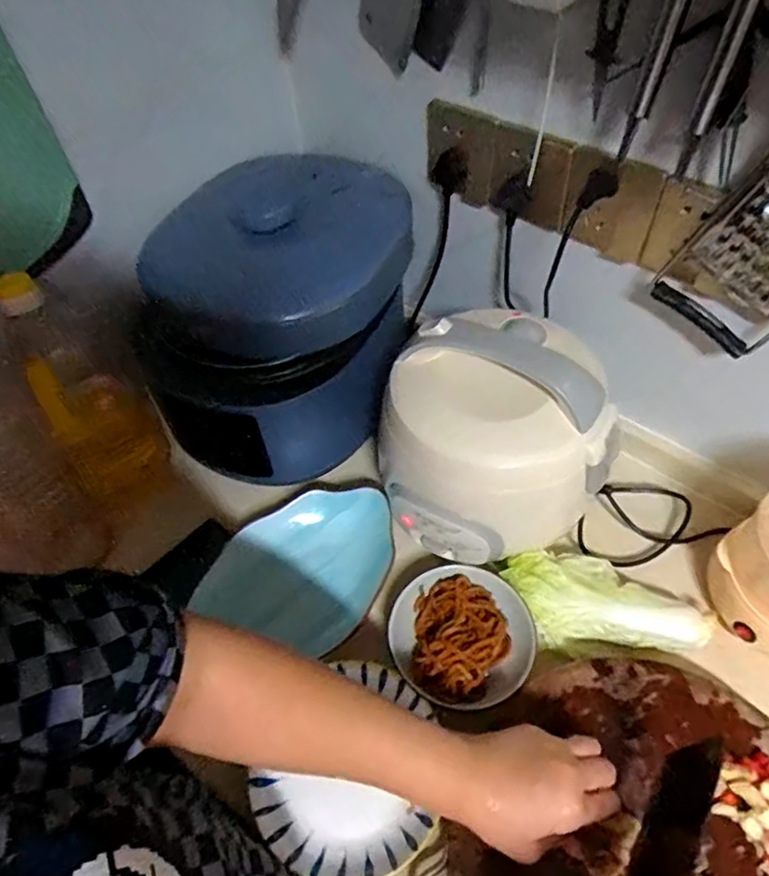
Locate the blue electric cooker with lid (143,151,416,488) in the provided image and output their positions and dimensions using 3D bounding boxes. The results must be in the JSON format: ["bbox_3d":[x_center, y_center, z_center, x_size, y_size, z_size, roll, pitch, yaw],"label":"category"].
[{"bbox_3d":[-0.098,-0.134,0.682,0.214,0.228,0.311,13,56,13],"label":"blue electric cooker with lid"}]

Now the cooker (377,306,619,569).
[{"bbox_3d":[0.108,0.006,0.607,0.217,0.191,0.195,-28,57,-15],"label":"cooker"}]

